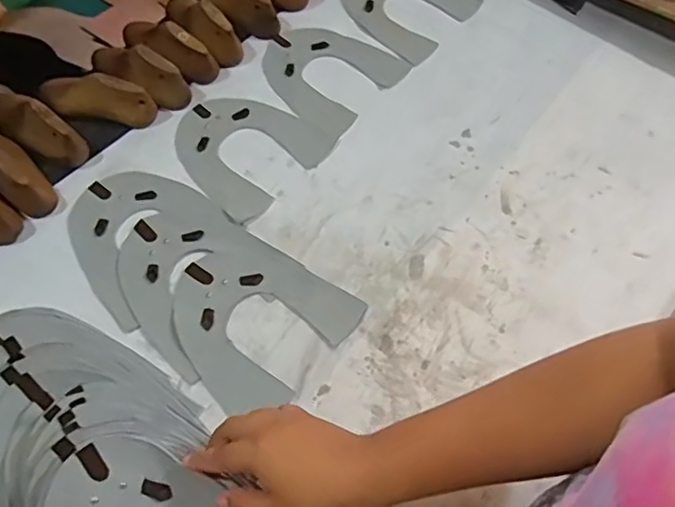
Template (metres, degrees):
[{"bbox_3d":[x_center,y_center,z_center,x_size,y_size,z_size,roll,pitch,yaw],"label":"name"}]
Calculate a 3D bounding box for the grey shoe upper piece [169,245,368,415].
[{"bbox_3d":[-0.081,0.059,0.555,0.160,0.004,0.150,36,66,18],"label":"grey shoe upper piece"}]

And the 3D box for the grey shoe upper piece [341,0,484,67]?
[{"bbox_3d":[0.085,-0.330,0.777,0.157,0.009,0.151,36,66,18],"label":"grey shoe upper piece"}]

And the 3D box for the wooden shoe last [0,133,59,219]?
[{"bbox_3d":[-0.349,-0.098,0.605,0.145,0.058,0.047,35,66,18],"label":"wooden shoe last"}]

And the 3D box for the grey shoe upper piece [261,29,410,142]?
[{"bbox_3d":[-0.015,-0.227,0.717,0.158,0.005,0.147,36,66,18],"label":"grey shoe upper piece"}]

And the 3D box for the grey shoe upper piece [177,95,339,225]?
[{"bbox_3d":[-0.105,-0.122,0.658,0.156,0.005,0.149,39,66,17],"label":"grey shoe upper piece"}]

